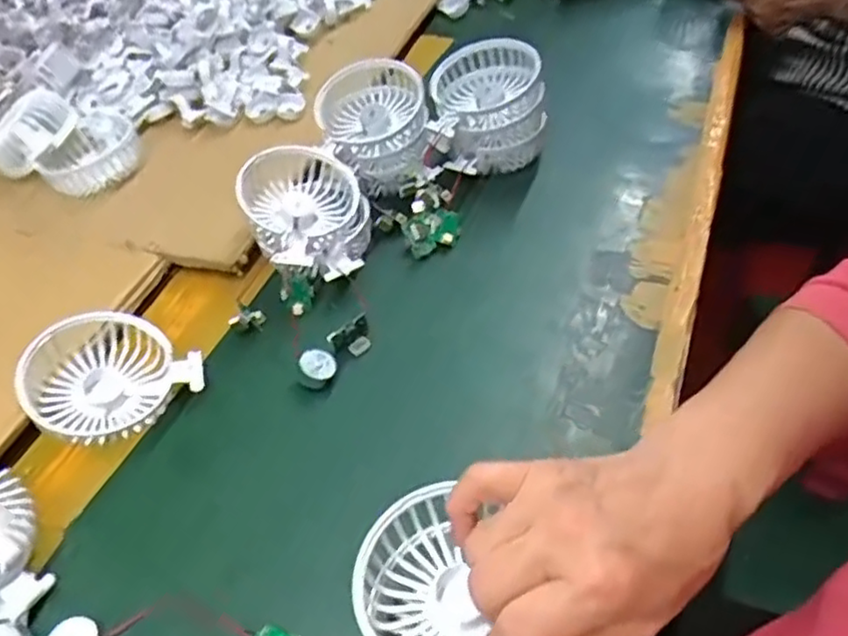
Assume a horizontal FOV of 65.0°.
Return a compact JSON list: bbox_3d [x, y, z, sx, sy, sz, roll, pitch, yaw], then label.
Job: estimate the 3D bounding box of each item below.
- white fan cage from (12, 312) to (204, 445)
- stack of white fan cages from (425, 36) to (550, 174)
[{"bbox_3d":[-0.203,0.036,0.426,0.085,0.037,0.094,42,57,16],"label":"white fan cage"},{"bbox_3d":[0.053,-0.174,0.552,0.088,0.077,0.088,0,48,6],"label":"stack of white fan cages"}]

